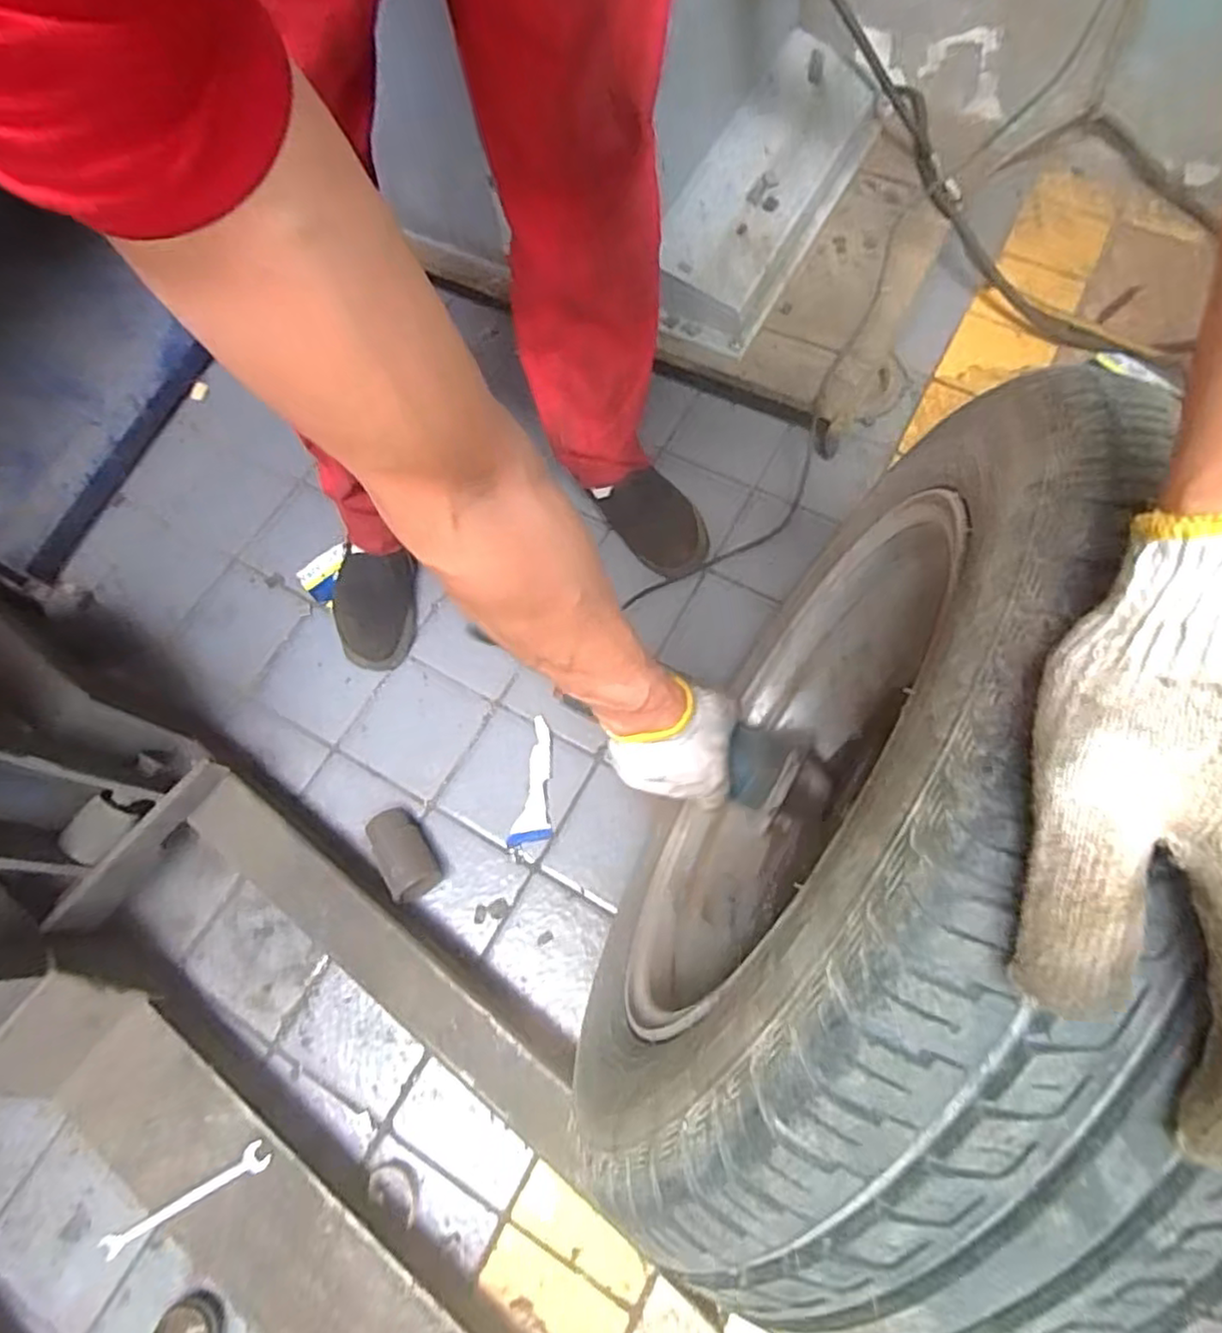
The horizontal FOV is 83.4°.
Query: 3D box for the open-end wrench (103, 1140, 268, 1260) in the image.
[{"bbox_3d":[-0.408,0.512,0.657,0.164,0.010,0.024,-29,70,-8],"label":"open-end wrench"}]

